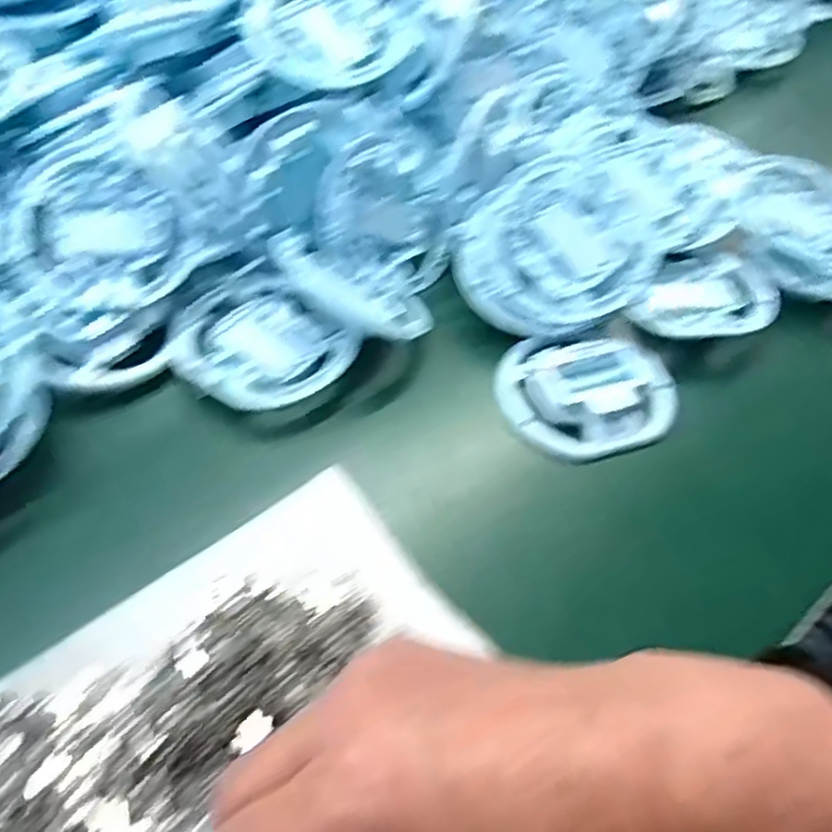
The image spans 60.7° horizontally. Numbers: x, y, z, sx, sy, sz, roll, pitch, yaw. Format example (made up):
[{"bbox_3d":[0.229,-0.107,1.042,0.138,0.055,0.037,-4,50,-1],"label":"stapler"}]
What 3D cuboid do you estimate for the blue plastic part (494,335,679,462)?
[{"bbox_3d":[0.105,-0.018,0.434,0.104,0.020,0.088,-11,55,-12],"label":"blue plastic part"}]

